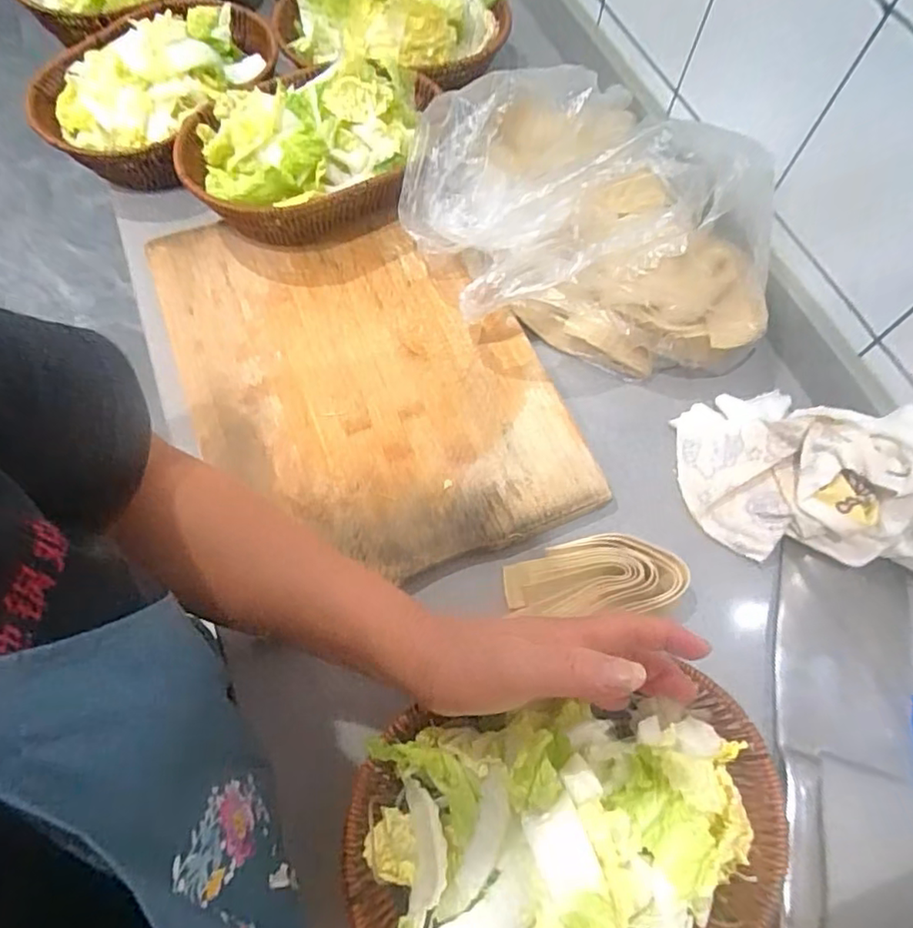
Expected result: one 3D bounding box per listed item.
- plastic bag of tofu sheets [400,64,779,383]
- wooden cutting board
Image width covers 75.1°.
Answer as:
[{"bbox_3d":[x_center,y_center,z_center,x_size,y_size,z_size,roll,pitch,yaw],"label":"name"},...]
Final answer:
[{"bbox_3d":[0.096,-0.187,0.460,0.297,0.160,0.167,36,68,12],"label":"plastic bag of tofu sheets"},{"bbox_3d":[-0.081,-0.081,0.488,0.272,0.029,0.362,-20,66,-10],"label":"wooden cutting board"}]

